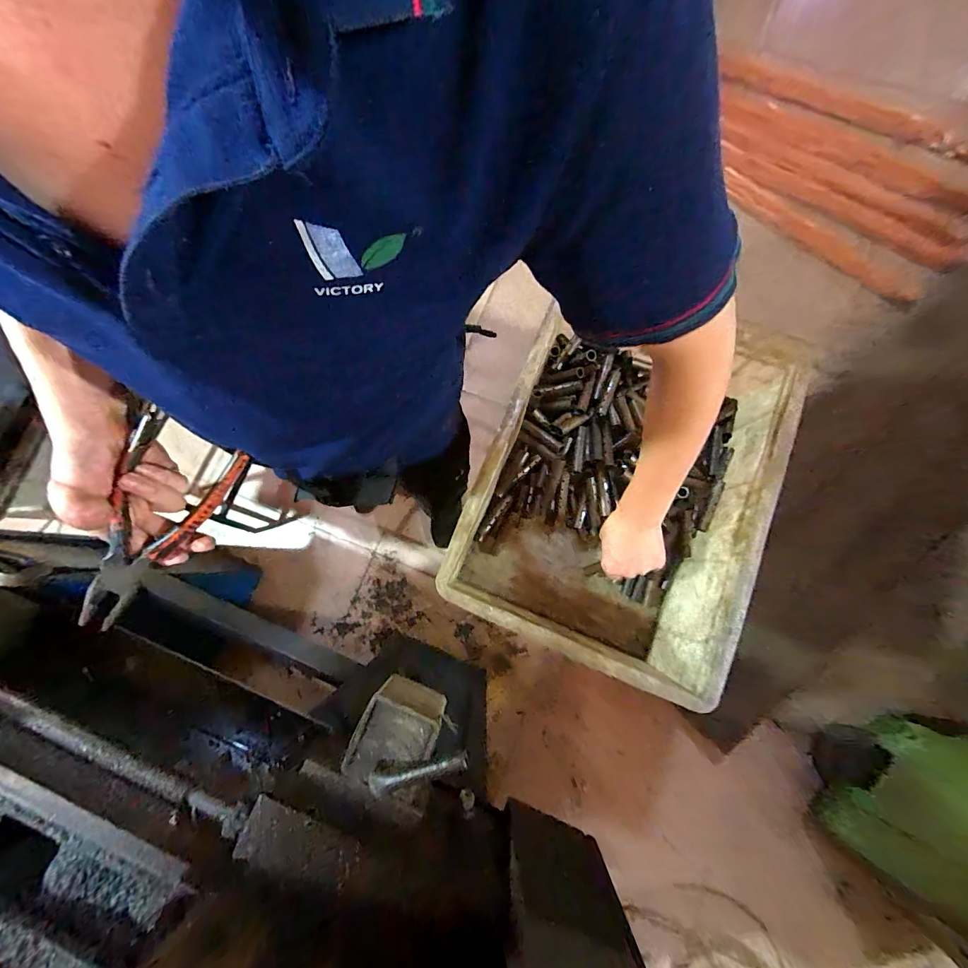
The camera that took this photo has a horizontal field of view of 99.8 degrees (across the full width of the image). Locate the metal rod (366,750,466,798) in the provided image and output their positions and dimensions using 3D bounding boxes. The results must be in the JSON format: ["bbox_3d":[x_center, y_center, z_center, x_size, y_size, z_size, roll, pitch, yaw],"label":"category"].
[{"bbox_3d":[-0.062,0.266,0.374,0.095,0.020,0.017,-17,79,-3],"label":"metal rod"}]

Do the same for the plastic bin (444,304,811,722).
[{"bbox_3d":[0.178,0.010,0.578,0.341,0.177,0.431,22,80,5],"label":"plastic bin"}]

